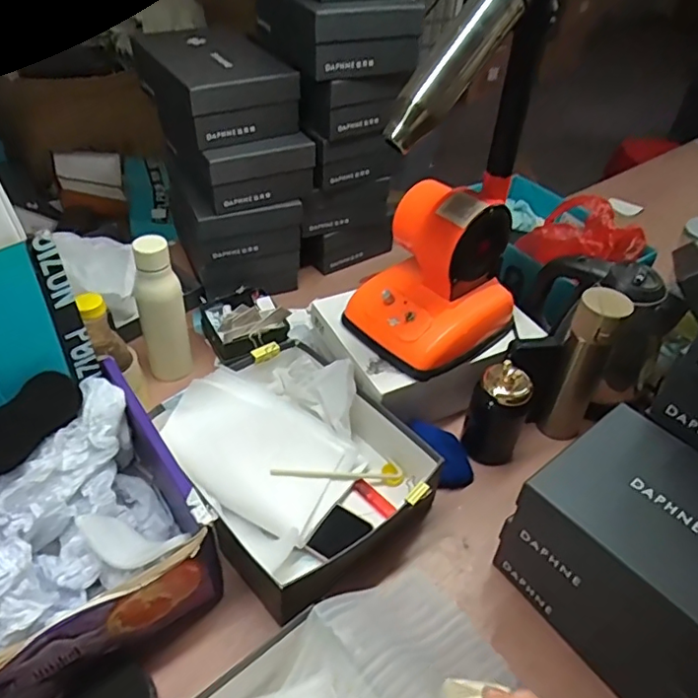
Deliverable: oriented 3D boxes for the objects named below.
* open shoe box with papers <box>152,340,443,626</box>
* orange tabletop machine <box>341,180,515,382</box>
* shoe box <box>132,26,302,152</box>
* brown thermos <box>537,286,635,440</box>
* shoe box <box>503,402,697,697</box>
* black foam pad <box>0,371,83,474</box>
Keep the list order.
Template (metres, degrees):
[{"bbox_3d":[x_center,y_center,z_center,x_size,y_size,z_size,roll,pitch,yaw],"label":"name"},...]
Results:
[{"bbox_3d":[-0.072,0.141,0.769,0.263,0.100,0.319,-29,52,-30],"label":"open shoe box with papers"},{"bbox_3d":[0.125,-0.108,0.819,0.209,0.196,0.173,-28,51,-30],"label":"orange tabletop machine"},{"bbox_3d":[-0.220,-0.439,0.966,0.179,0.091,0.259,-22,49,-25],"label":"shoe box"},{"bbox_3d":[0.328,0.031,0.825,0.072,0.252,0.063,23,46,20],"label":"brown thermos"},{"bbox_3d":[0.334,0.214,0.576,0.194,0.110,0.292,-27,51,-29],"label":"shoe box"},{"bbox_3d":[-0.358,0.079,0.654,0.010,0.063,0.134,-16,27,33],"label":"black foam pad"}]

